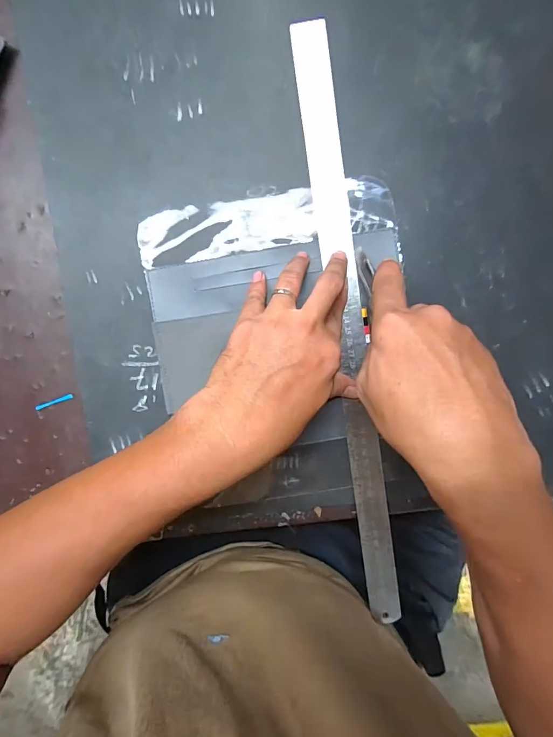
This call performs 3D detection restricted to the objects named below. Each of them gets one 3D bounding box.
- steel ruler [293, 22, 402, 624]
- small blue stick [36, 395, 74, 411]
[{"bbox_3d":[0.065,-0.019,0.336,0.029,0.006,0.519,-8,96,7],"label":"steel ruler"},{"bbox_3d":[-0.202,0.031,0.346,0.036,0.005,0.004,-19,96,3],"label":"small blue stick"}]

